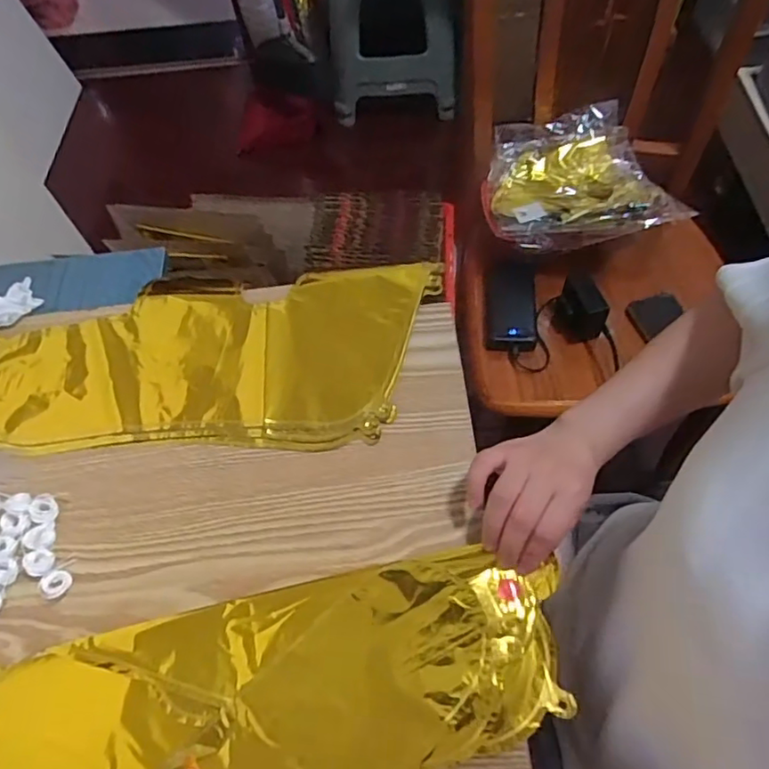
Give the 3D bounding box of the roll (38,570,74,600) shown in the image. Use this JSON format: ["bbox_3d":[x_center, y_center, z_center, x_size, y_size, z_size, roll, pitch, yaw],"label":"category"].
[{"bbox_3d":[-0.239,0.145,0.426,0.019,0.010,0.020,-2,61,3],"label":"roll"}]

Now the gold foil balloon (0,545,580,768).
[{"bbox_3d":[-0.094,0.209,0.388,0.416,0.008,0.132,-12,61,-3],"label":"gold foil balloon"}]

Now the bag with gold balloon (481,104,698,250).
[{"bbox_3d":[0.295,-0.322,0.927,0.266,0.074,0.238,-3,61,2],"label":"bag with gold balloon"}]

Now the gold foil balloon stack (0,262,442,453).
[{"bbox_3d":[-0.170,-0.032,0.516,0.406,0.013,0.179,-1,61,3],"label":"gold foil balloon stack"}]

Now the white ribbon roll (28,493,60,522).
[{"bbox_3d":[-0.264,0.097,0.456,0.019,0.006,0.025,-32,64,-13],"label":"white ribbon roll"}]

